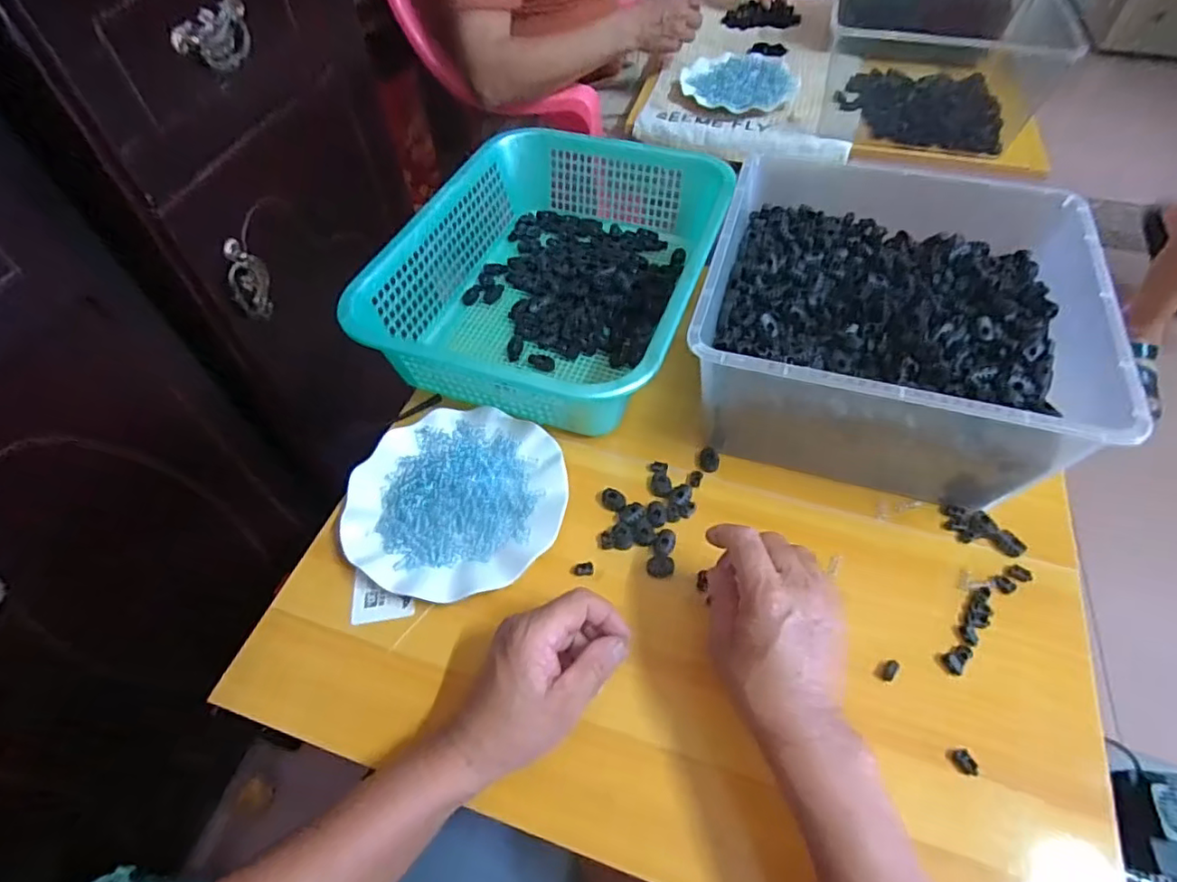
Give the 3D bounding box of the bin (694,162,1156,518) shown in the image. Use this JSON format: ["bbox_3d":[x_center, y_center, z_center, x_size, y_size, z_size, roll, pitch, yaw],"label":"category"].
[{"bbox_3d":[0.259,-0.107,0.541,0.288,0.140,0.302,14,55,12],"label":"bin"}]

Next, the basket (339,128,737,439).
[{"bbox_3d":[-0.030,-0.198,0.640,0.290,0.084,0.389,14,55,12],"label":"basket"}]

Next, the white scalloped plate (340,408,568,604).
[{"bbox_3d":[-0.114,0.048,0.512,0.176,0.015,0.180,-1,53,1],"label":"white scalloped plate"}]

